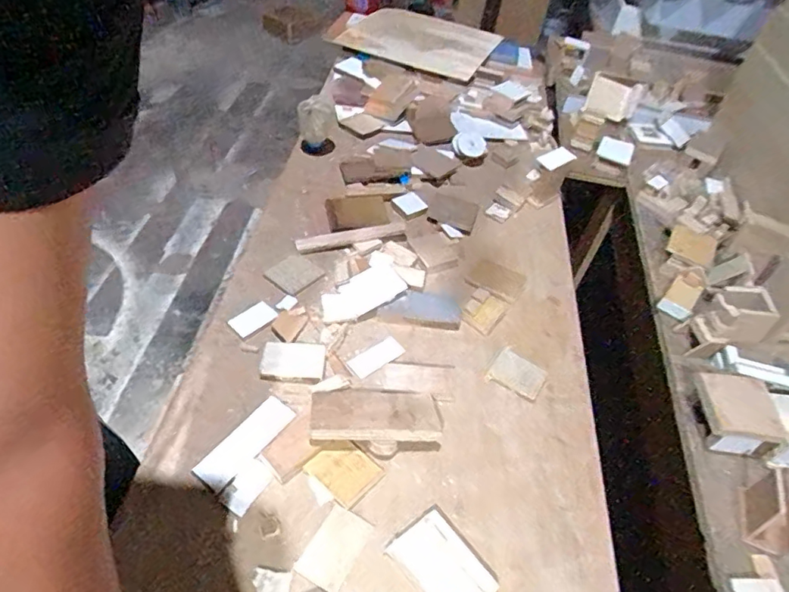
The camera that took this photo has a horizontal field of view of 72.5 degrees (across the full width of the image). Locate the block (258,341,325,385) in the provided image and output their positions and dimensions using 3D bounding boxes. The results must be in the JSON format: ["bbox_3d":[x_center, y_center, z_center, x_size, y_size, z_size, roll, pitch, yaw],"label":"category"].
[{"bbox_3d":[-0.133,0.085,0.701,0.080,0.008,0.056,6,47,0],"label":"block"}]

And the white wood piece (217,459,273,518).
[{"bbox_3d":[-0.162,0.208,0.589,0.034,0.004,0.057,27,50,18],"label":"white wood piece"}]

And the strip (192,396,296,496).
[{"bbox_3d":[-0.172,0.169,0.625,0.043,0.004,0.125,30,51,21],"label":"strip"}]

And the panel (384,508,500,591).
[{"bbox_3d":[0.049,0.275,0.545,0.067,0.008,0.099,-29,56,-29],"label":"panel"}]

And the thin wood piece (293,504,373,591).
[{"bbox_3d":[-0.062,0.260,0.557,0.048,0.004,0.075,25,50,17],"label":"thin wood piece"}]

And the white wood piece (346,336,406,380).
[{"bbox_3d":[-0.025,0.083,0.727,0.078,0.007,0.036,-29,56,-28],"label":"white wood piece"}]

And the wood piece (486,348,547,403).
[{"bbox_3d":[0.166,0.106,0.727,0.072,0.014,0.053,35,53,24],"label":"wood piece"}]

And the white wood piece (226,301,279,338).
[{"bbox_3d":[-0.197,0.031,0.745,0.059,0.006,0.037,-30,56,-29],"label":"white wood piece"}]

